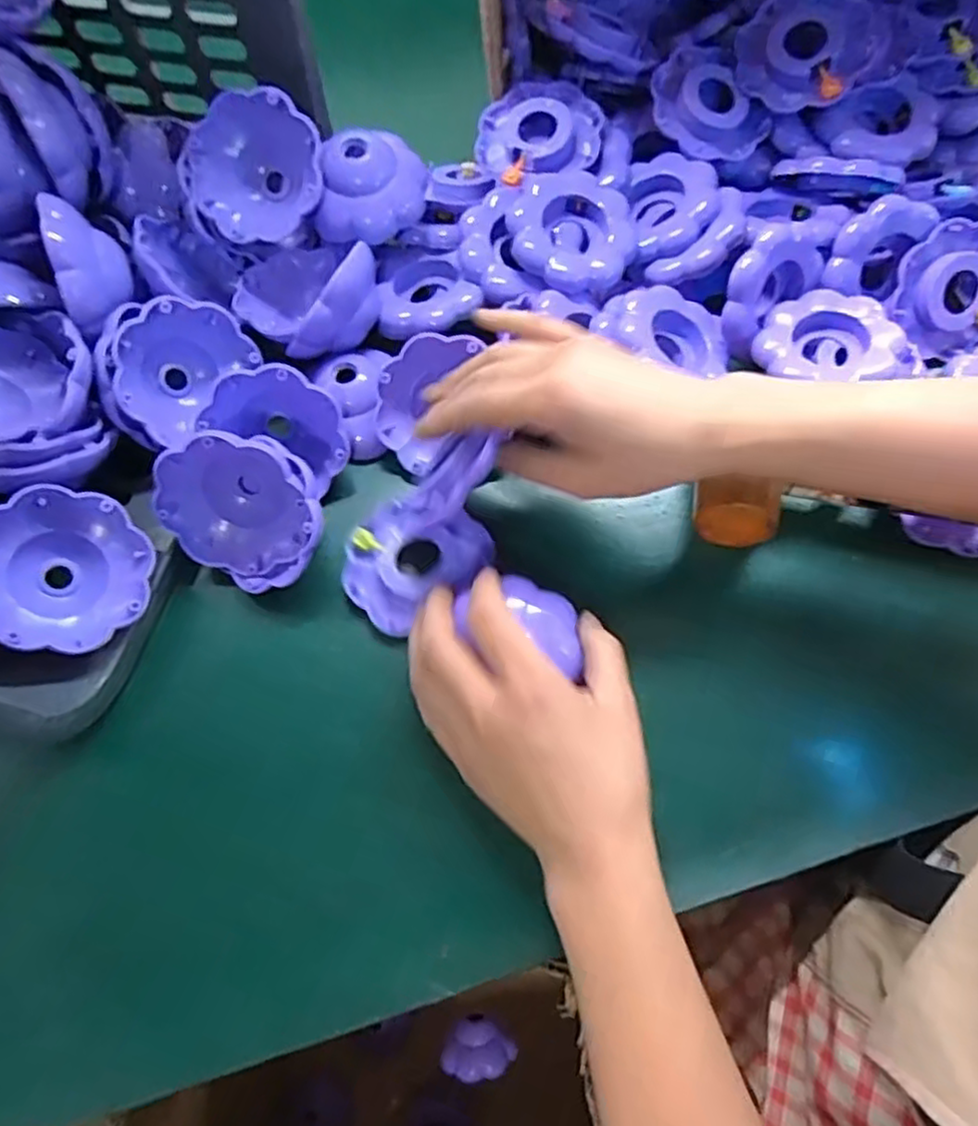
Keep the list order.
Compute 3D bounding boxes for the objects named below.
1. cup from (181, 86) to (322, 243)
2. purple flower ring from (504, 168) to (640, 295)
[{"bbox_3d":[-0.145,-0.248,0.443,0.086,0.038,0.081,-21,96,10],"label":"cup"},{"bbox_3d":[0.052,-0.221,0.456,0.084,0.018,0.081,0,64,1],"label":"purple flower ring"}]

